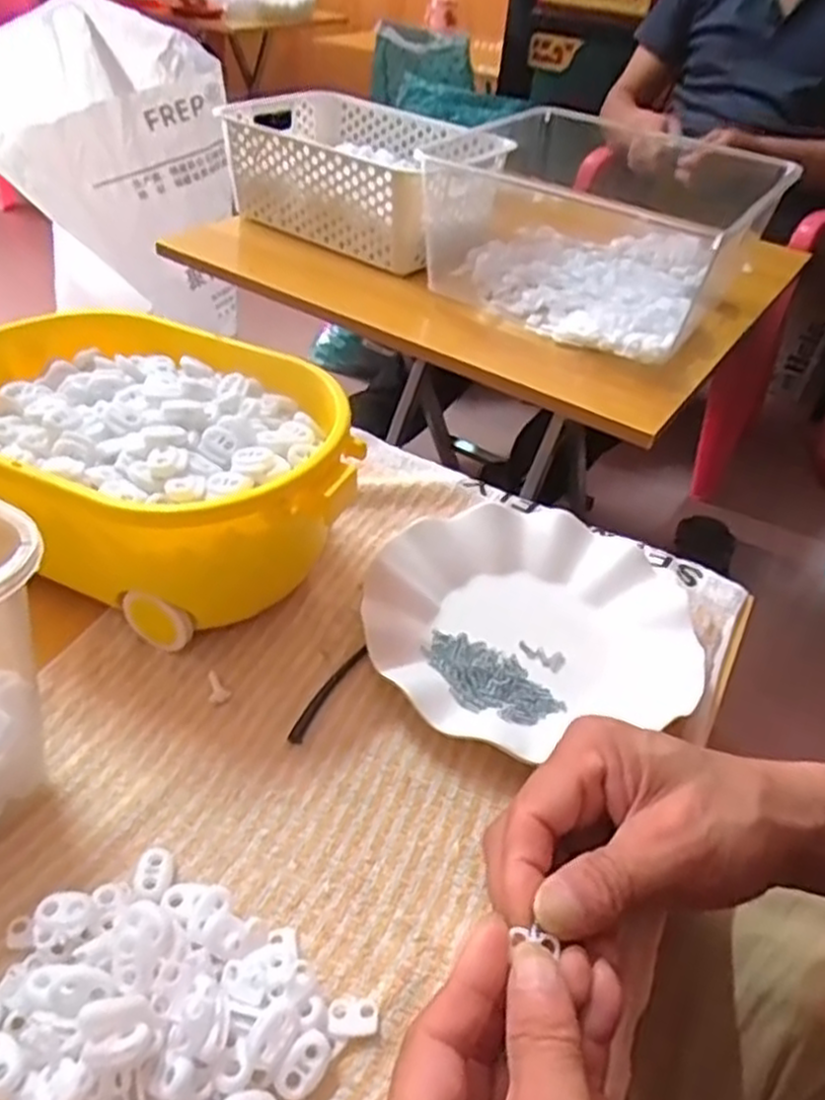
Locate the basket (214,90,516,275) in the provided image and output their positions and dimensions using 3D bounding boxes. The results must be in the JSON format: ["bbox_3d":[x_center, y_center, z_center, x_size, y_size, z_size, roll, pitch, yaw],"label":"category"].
[{"bbox_3d":[-0.056,-0.439,0.893,0.299,0.109,0.208,28,46,24],"label":"basket"}]

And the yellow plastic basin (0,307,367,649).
[{"bbox_3d":[-0.155,-0.045,0.444,0.262,0.109,0.163,17,42,13],"label":"yellow plastic basin"}]

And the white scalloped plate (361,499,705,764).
[{"bbox_3d":[0.065,0.034,0.437,0.183,0.022,0.176,3,41,-3],"label":"white scalloped plate"}]

